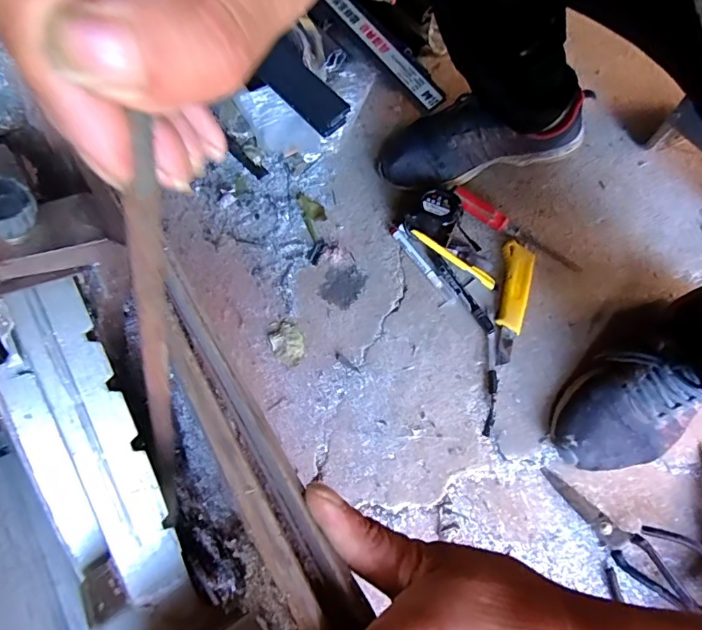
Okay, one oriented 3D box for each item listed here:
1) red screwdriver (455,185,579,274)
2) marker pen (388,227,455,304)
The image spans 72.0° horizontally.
[{"bbox_3d":[0.223,-0.114,0.654,0.191,0.026,0.023,34,75,11],"label":"red screwdriver"},{"bbox_3d":[0.094,-0.070,0.653,0.012,0.010,0.133,-34,74,-10],"label":"marker pen"}]

